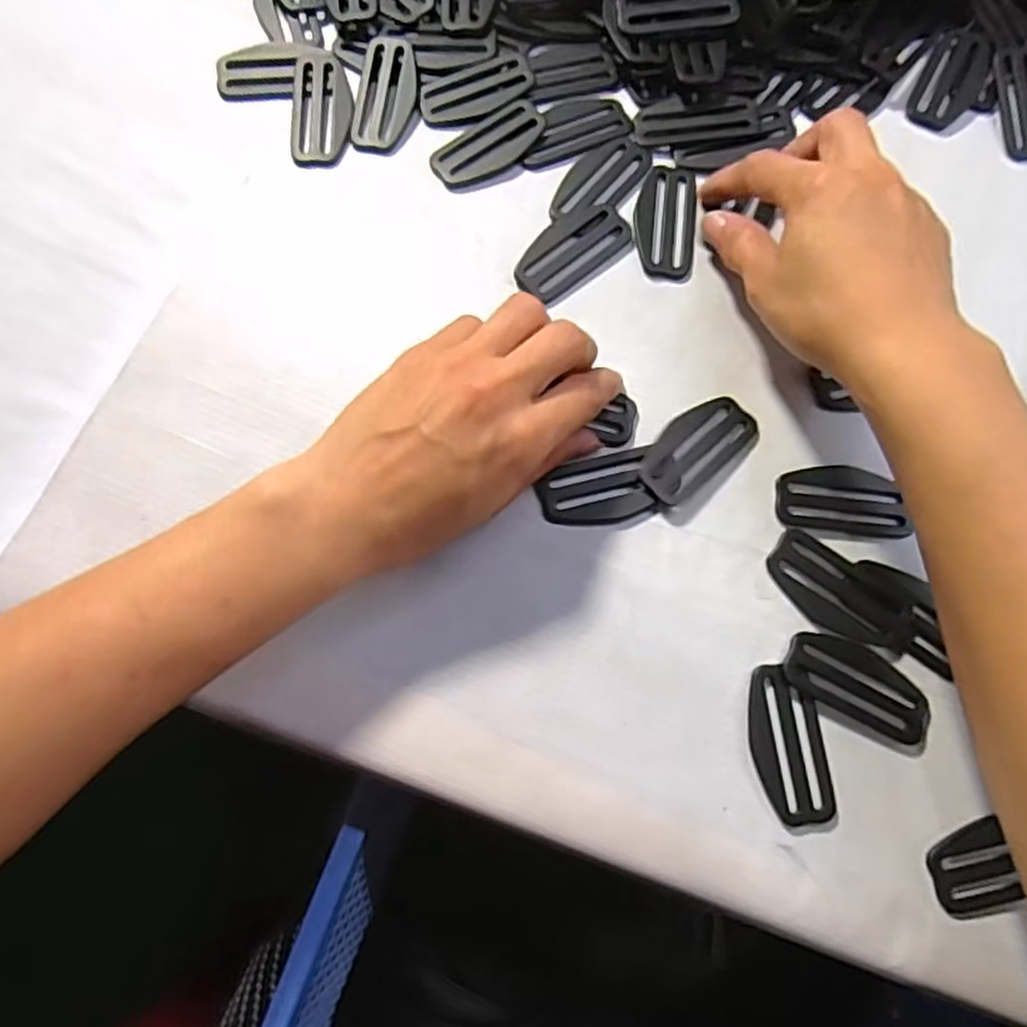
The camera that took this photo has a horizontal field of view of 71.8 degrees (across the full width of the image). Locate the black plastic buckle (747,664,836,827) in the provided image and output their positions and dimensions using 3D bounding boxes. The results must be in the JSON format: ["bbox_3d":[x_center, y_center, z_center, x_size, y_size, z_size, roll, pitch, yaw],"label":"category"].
[{"bbox_3d":[0.107,0.090,0.276,0.029,0.004,0.060,-6,76,-3],"label":"black plastic buckle"}]

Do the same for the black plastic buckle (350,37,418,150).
[{"bbox_3d":[-0.063,-0.207,0.349,0.028,0.005,0.063,7,76,0],"label":"black plastic buckle"}]

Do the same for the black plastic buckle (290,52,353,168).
[{"bbox_3d":[-0.095,-0.202,0.353,0.029,0.006,0.062,-1,76,-2],"label":"black plastic buckle"}]

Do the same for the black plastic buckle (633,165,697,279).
[{"bbox_3d":[0.073,-0.141,0.337,0.029,0.004,0.059,7,76,0],"label":"black plastic buckle"}]

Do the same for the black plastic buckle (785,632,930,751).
[{"bbox_3d":[0.138,0.068,0.282,0.062,0.005,0.028,28,77,5],"label":"black plastic buckle"}]

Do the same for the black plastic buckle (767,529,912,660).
[{"bbox_3d":[0.134,0.034,0.291,0.063,0.005,0.028,39,78,8],"label":"black plastic buckle"}]

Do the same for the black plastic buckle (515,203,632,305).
[{"bbox_3d":[0.026,-0.123,0.331,0.059,0.004,0.032,-39,80,-10],"label":"black plastic buckle"}]

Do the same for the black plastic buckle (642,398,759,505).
[{"bbox_3d":[0.080,-0.029,0.307,0.058,0.006,0.028,-40,80,-11],"label":"black plastic buckle"}]

